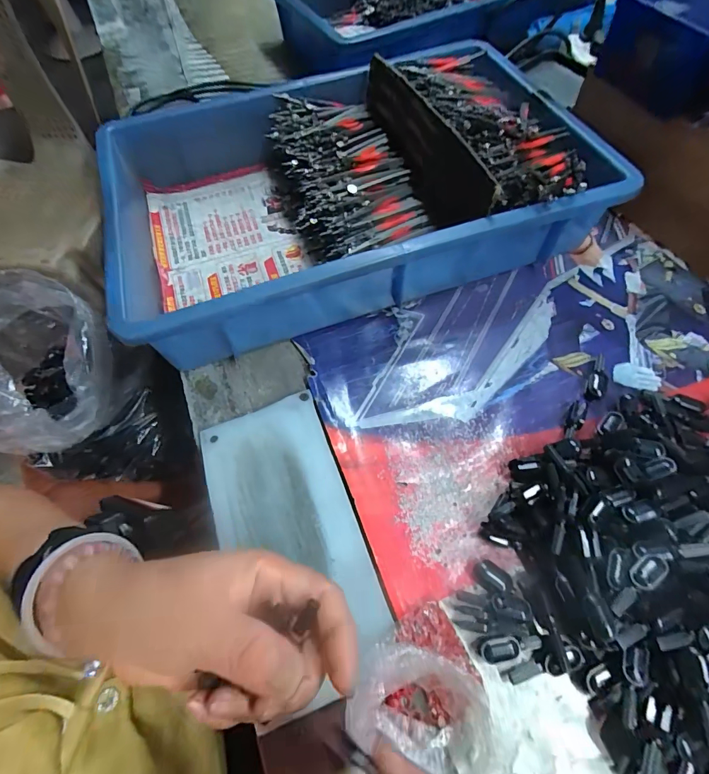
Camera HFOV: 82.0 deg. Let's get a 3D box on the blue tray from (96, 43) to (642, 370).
[{"bbox_3d":[-0.015,-0.202,0.402,0.409,0.089,0.296,-19,62,-7],"label":"blue tray"}]

